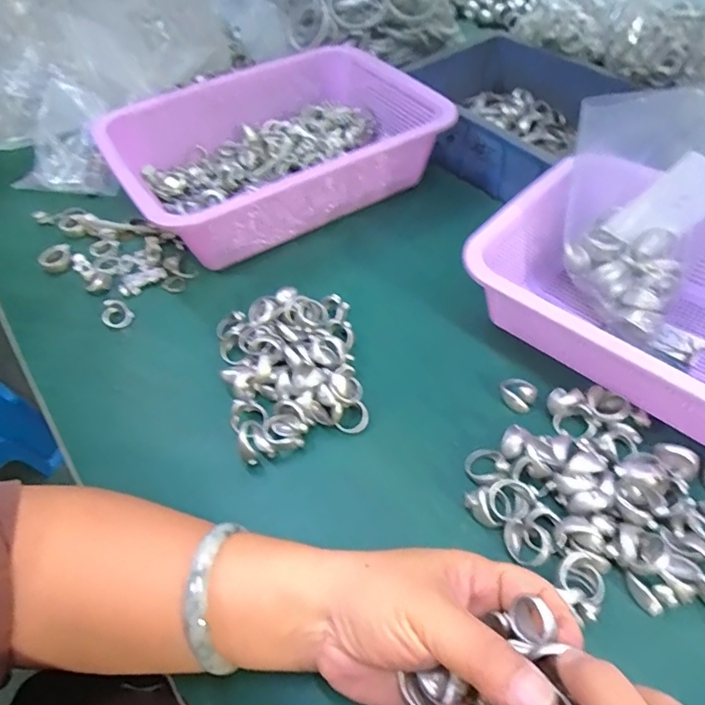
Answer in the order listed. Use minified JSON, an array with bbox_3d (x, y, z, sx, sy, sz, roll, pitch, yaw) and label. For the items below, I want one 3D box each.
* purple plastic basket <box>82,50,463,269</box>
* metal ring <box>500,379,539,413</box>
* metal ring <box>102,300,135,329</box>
[{"bbox_3d":[-0.077,-0.212,0.529,0.304,0.090,0.245,-30,56,-18],"label":"purple plastic basket"},{"bbox_3d":[0.117,0.029,0.361,0.018,0.018,0.026,-26,55,-16],"label":"metal ring"},{"bbox_3d":[-0.200,-0.033,0.430,0.023,0.013,0.023,-2,52,2],"label":"metal ring"}]

